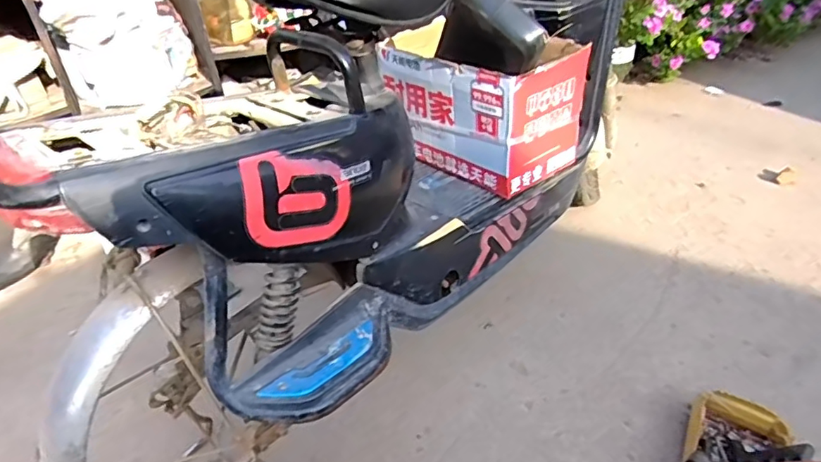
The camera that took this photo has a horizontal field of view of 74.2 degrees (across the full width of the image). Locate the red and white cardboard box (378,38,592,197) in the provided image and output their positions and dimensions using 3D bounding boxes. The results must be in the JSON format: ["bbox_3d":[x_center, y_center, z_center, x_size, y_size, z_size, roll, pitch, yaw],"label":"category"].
[{"bbox_3d":[0.129,-0.234,0.983,0.219,0.198,0.308,-28,42,-32],"label":"red and white cardboard box"}]

